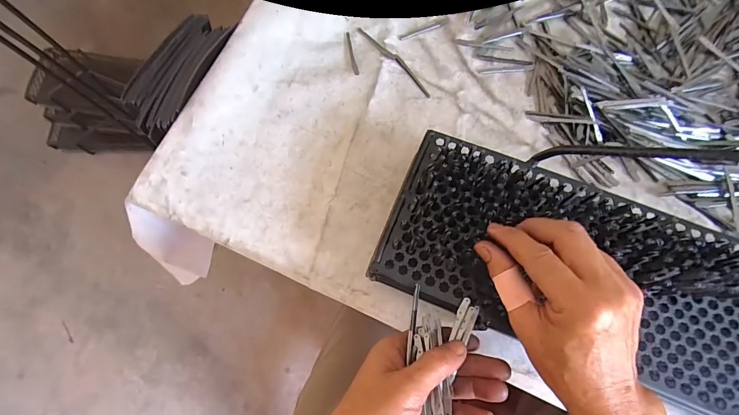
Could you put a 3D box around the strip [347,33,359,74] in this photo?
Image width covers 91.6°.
[{"bbox_3d":[-0.022,-0.188,0.435,0.007,0.004,0.068,-11,72,-2],"label":"strip"}]

